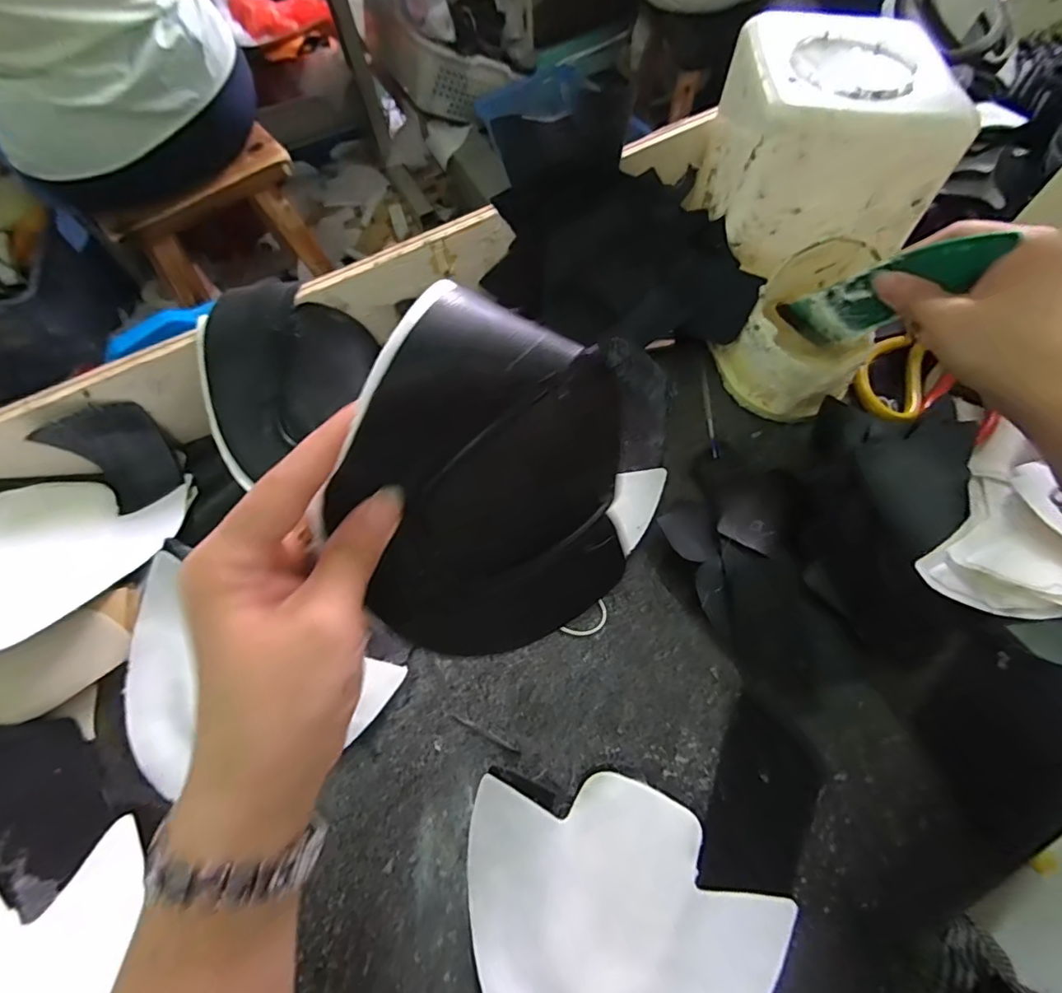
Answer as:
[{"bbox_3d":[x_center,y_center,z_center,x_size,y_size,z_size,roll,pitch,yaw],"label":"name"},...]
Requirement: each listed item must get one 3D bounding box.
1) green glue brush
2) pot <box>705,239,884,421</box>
[{"bbox_3d":[0.223,-0.129,0.333,0.010,0.131,0.039,-46,102,-17],"label":"green glue brush"},{"bbox_3d":[0.207,-0.123,0.392,0.093,0.090,0.099,-28,69,-11],"label":"pot"}]

